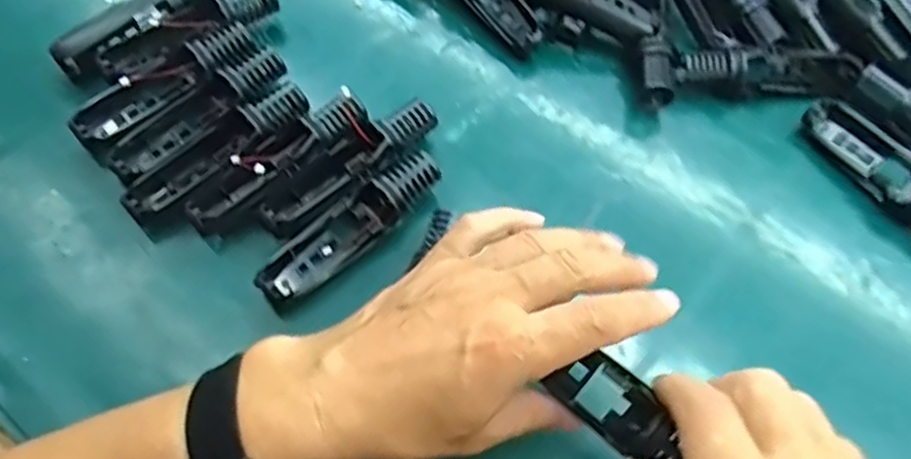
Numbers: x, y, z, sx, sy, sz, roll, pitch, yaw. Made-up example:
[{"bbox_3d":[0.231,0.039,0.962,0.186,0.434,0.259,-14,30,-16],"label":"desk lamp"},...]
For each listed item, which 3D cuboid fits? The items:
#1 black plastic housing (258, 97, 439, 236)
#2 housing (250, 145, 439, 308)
[{"bbox_3d":[-0.063,-0.038,0.429,0.120,0.028,0.031,-38,69,-22],"label":"black plastic housing"},{"bbox_3d":[-0.060,-0.002,0.408,0.120,0.029,0.032,-37,68,-21],"label":"housing"}]

